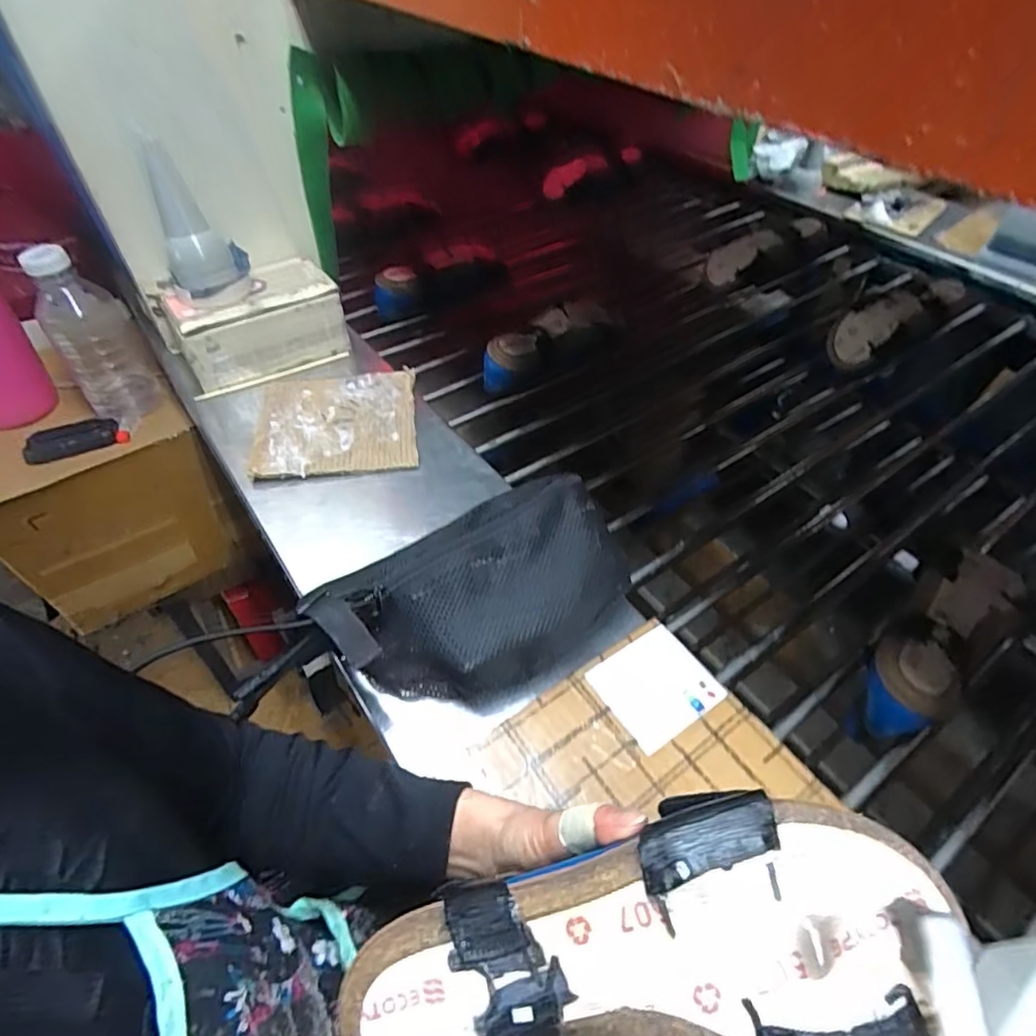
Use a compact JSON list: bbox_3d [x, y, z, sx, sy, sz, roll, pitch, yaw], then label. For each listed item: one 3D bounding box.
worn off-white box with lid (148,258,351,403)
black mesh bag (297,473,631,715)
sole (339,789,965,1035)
[{"bbox_3d":[-0.336,-0.250,0.743,0.207,0.085,0.123,-23,52,-21],"label":"worn off-white box with lid"},{"bbox_3d":[-0.024,0.067,0.465,0.235,0.088,0.121,-24,53,-21],"label":"black mesh bag"},{"bbox_3d":[0.047,0.177,0.243,0.239,0.048,0.087,-18,71,8],"label":"sole"}]

